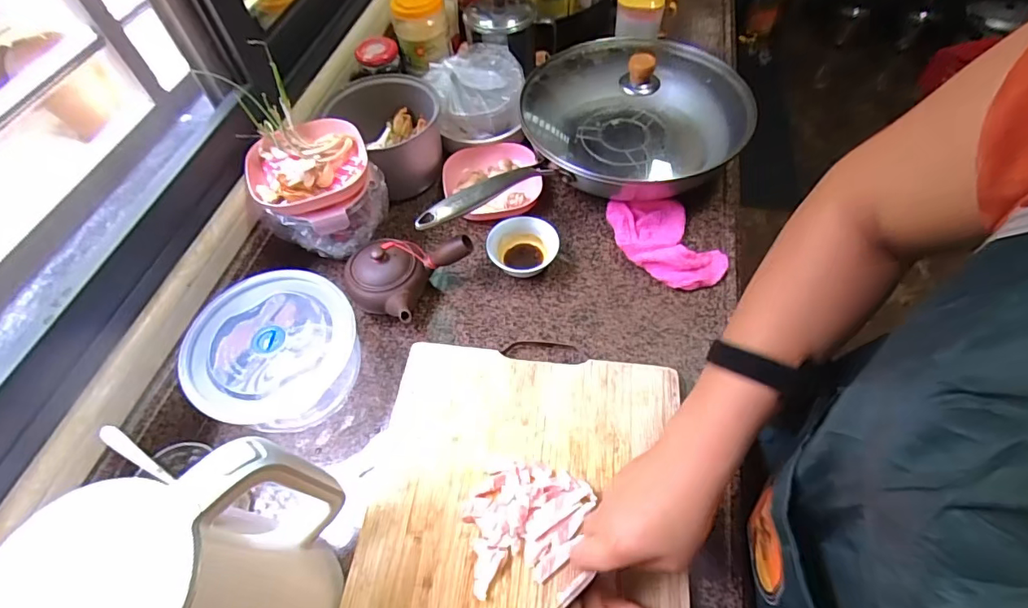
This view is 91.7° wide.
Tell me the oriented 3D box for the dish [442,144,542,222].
[{"bbox_3d":[-0.035,-0.187,0.748,0.140,0.044,0.139,-5,57,1],"label":"dish"}]

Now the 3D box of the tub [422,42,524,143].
[{"bbox_3d":[-0.061,-0.336,0.780,0.135,0.080,0.145,-2,57,3],"label":"tub"}]

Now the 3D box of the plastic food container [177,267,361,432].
[{"bbox_3d":[-0.272,0.058,0.573,0.163,0.092,0.163,-8,57,-2],"label":"plastic food container"}]

